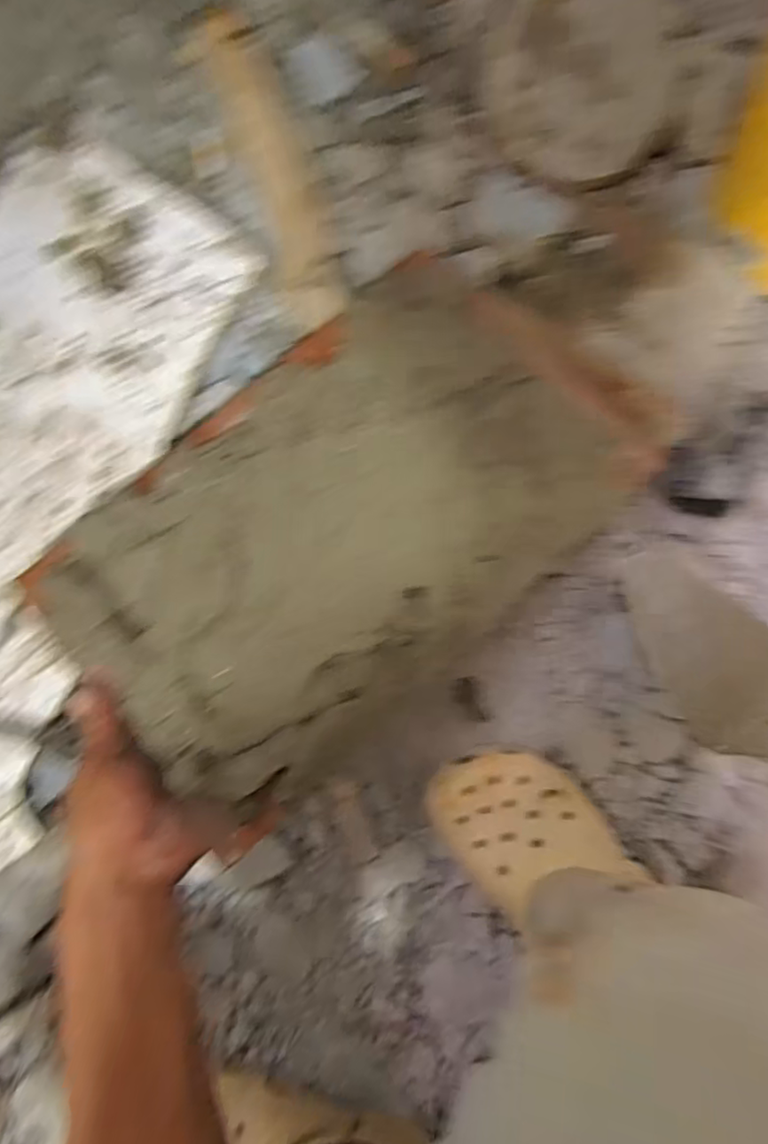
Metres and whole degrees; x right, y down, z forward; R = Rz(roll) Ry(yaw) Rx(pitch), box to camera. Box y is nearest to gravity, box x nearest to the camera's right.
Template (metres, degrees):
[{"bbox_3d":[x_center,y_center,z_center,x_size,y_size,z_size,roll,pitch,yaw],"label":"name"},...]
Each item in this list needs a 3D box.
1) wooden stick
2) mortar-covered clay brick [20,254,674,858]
[{"bbox_3d":[-0.082,-0.306,0.477,0.051,0.048,0.239,-17,84,4],"label":"wooden stick"},{"bbox_3d":[-0.028,-0.041,0.436,0.392,0.027,0.252,-43,76,-6],"label":"mortar-covered clay brick"}]

